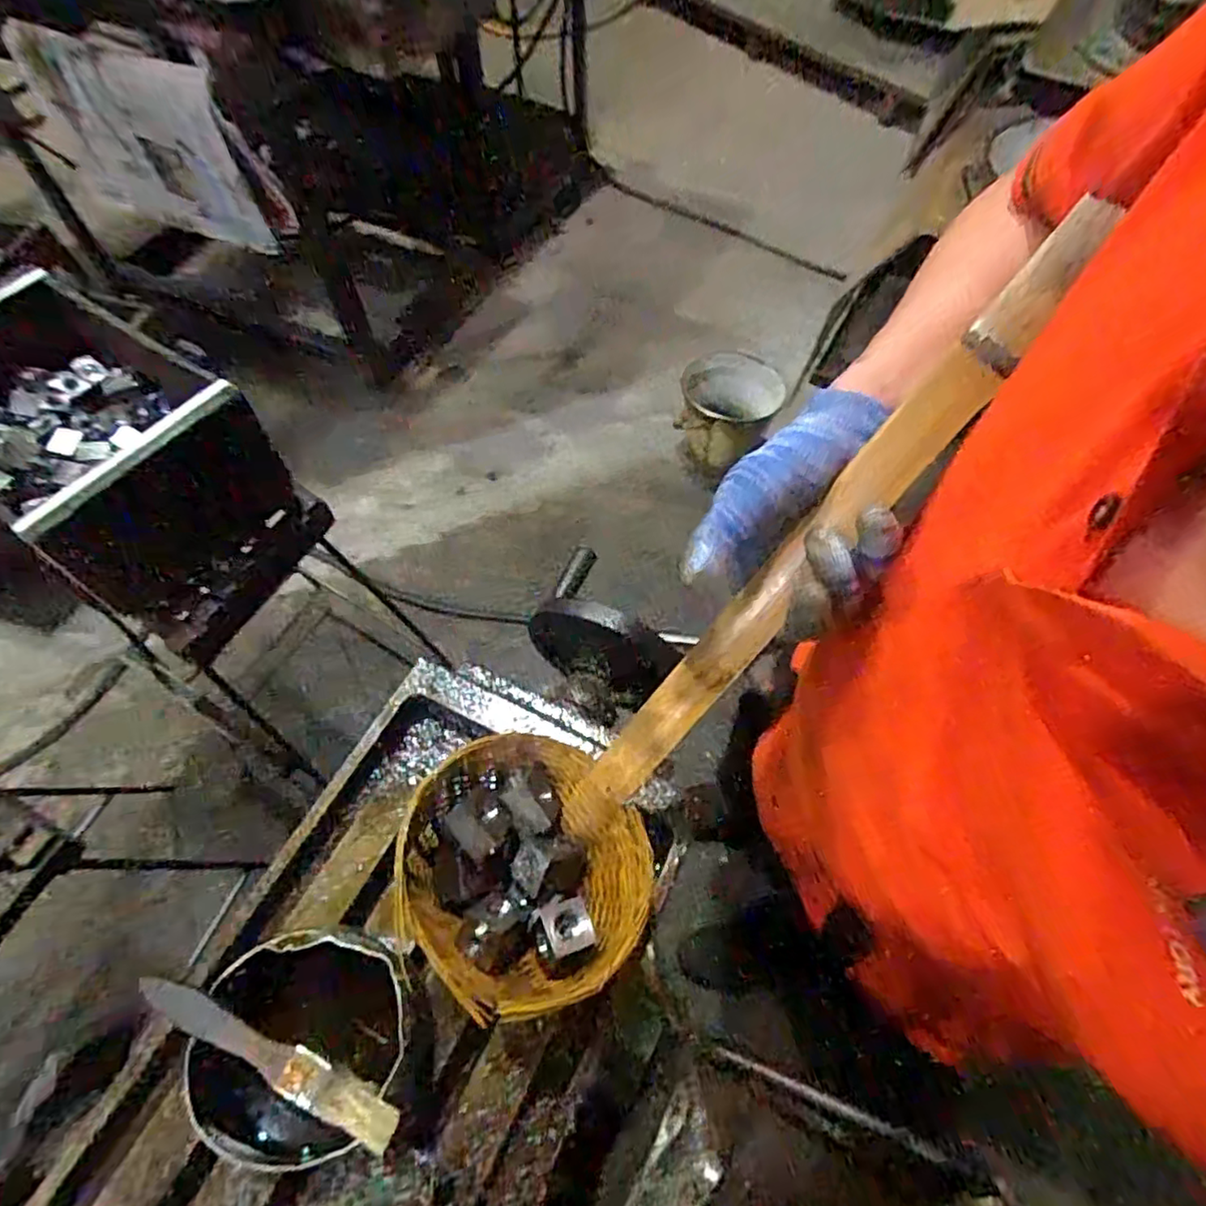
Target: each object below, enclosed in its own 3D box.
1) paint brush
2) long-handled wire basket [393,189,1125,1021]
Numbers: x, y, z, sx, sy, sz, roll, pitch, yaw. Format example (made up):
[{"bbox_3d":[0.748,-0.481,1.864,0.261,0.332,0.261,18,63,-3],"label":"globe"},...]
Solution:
[{"bbox_3d":[-0.169,0.224,0.322,0.149,0.006,0.021,20,63,10],"label":"paint brush"},{"bbox_3d":[0.055,0.028,0.313,0.450,0.096,0.141,-49,67,16],"label":"long-handled wire basket"}]

